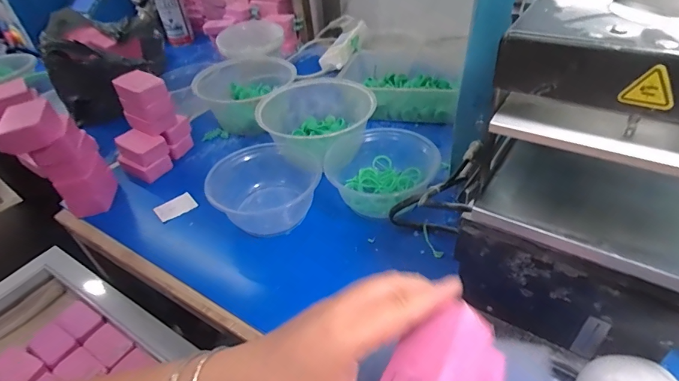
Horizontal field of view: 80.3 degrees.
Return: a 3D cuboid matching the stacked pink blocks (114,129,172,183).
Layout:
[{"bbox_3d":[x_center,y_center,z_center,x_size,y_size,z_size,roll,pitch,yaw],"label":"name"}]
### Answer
[{"bbox_3d":[-0.293,-0.052,0.596,0.070,0.053,0.056,14,44,23],"label":"stacked pink blocks"}]

